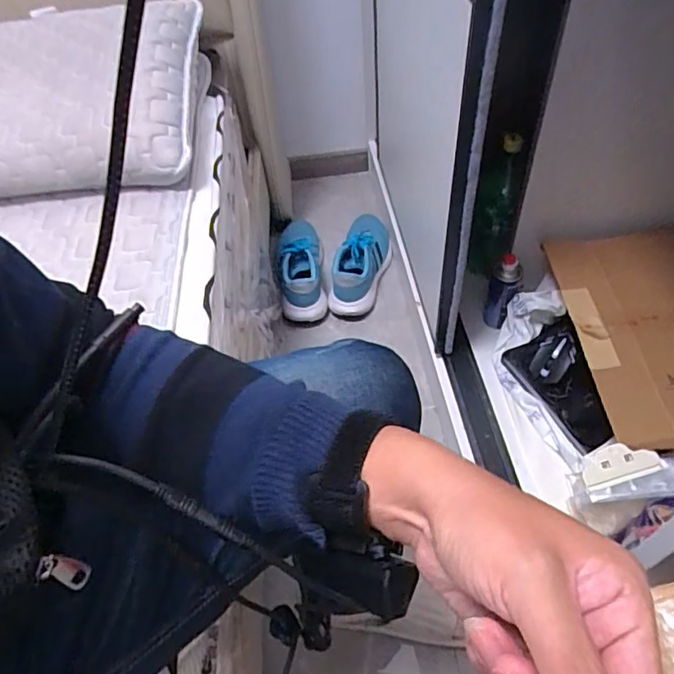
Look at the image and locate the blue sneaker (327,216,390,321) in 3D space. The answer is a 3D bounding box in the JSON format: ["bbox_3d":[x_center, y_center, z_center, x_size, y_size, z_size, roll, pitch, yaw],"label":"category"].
[{"bbox_3d":[0.054,-0.170,1.241,0.106,0.081,0.302,11,54,14],"label":"blue sneaker"}]

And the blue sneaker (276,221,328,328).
[{"bbox_3d":[-0.083,-0.165,1.224,0.099,0.099,0.295,-7,52,0],"label":"blue sneaker"}]

